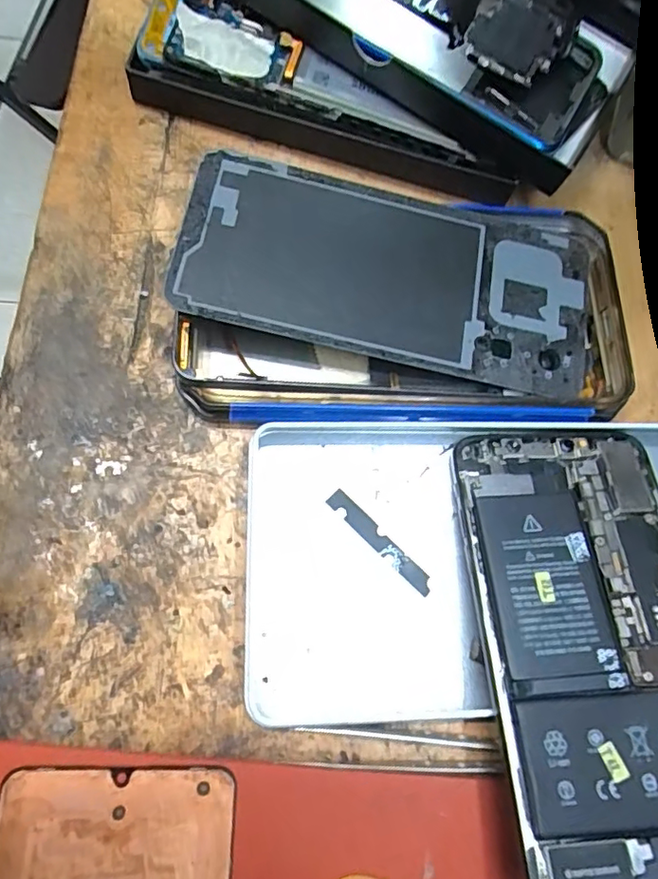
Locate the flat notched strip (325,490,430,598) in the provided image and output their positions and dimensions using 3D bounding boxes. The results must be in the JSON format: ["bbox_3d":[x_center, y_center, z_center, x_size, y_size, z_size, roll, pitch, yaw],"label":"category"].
[{"bbox_3d":[0.019,0.037,0.206,0.048,0.004,0.007,43,82,6],"label":"flat notched strip"}]

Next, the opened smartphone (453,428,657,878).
[{"bbox_3d":[0.089,0.069,0.187,0.073,0.004,0.153,-2,65,-5],"label":"opened smartphone"}]

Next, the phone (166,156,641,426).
[{"bbox_3d":[0.033,-0.056,0.217,0.174,0.024,0.097,1,73,-4],"label":"phone"}]

